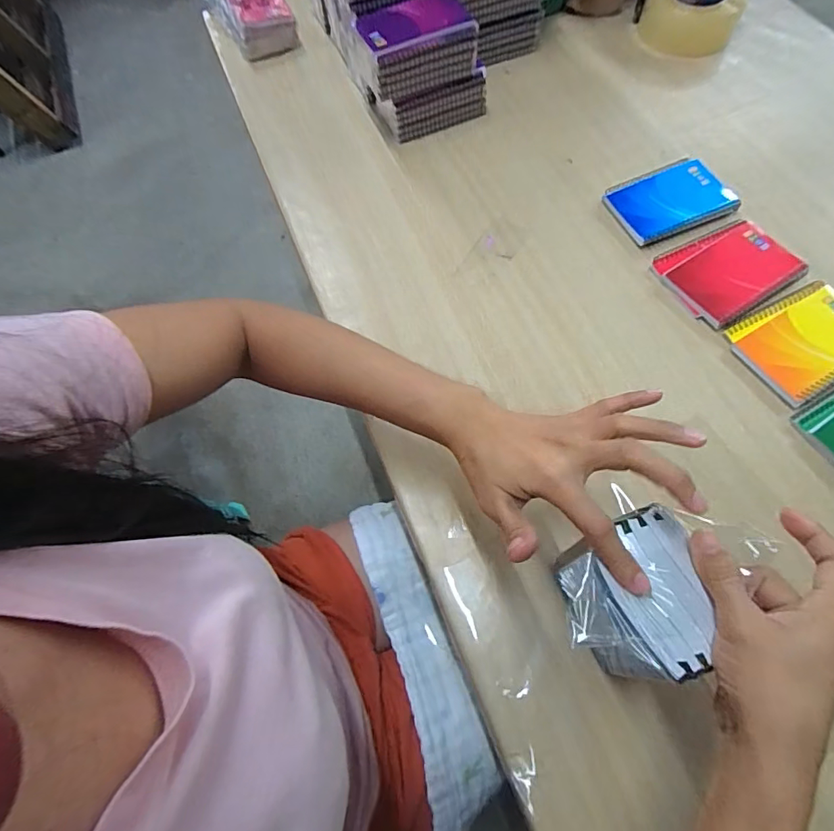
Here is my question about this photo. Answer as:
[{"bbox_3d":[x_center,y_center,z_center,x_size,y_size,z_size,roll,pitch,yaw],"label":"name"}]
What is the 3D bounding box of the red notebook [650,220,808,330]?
[{"bbox_3d":[0.340,-0.157,0.523,0.133,0.016,0.104,-26,67,-9],"label":"red notebook"}]

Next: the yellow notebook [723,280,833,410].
[{"bbox_3d":[0.389,-0.074,0.482,0.130,0.015,0.097,-28,68,-9],"label":"yellow notebook"}]

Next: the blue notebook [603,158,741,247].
[{"bbox_3d":[0.297,-0.253,0.569,0.137,0.014,0.096,-21,67,-7],"label":"blue notebook"}]

